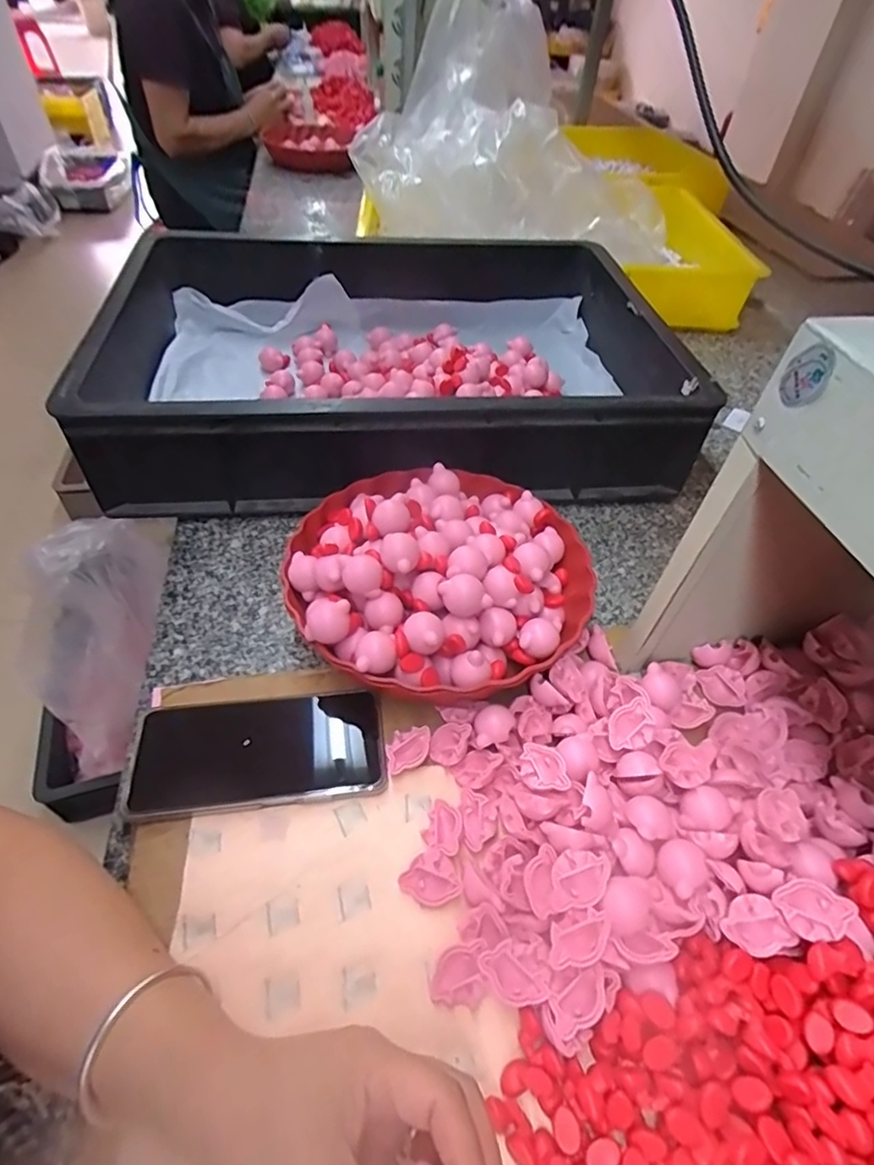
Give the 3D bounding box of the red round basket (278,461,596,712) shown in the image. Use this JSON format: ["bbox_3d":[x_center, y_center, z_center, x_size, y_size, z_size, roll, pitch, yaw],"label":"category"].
[{"bbox_3d":[0.003,-0.012,0.464,0.233,0.091,0.235,2,47,-2],"label":"red round basket"}]

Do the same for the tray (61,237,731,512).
[{"bbox_3d":[-0.061,-0.268,0.674,0.587,0.126,0.448,-4,47,-7],"label":"tray"}]

